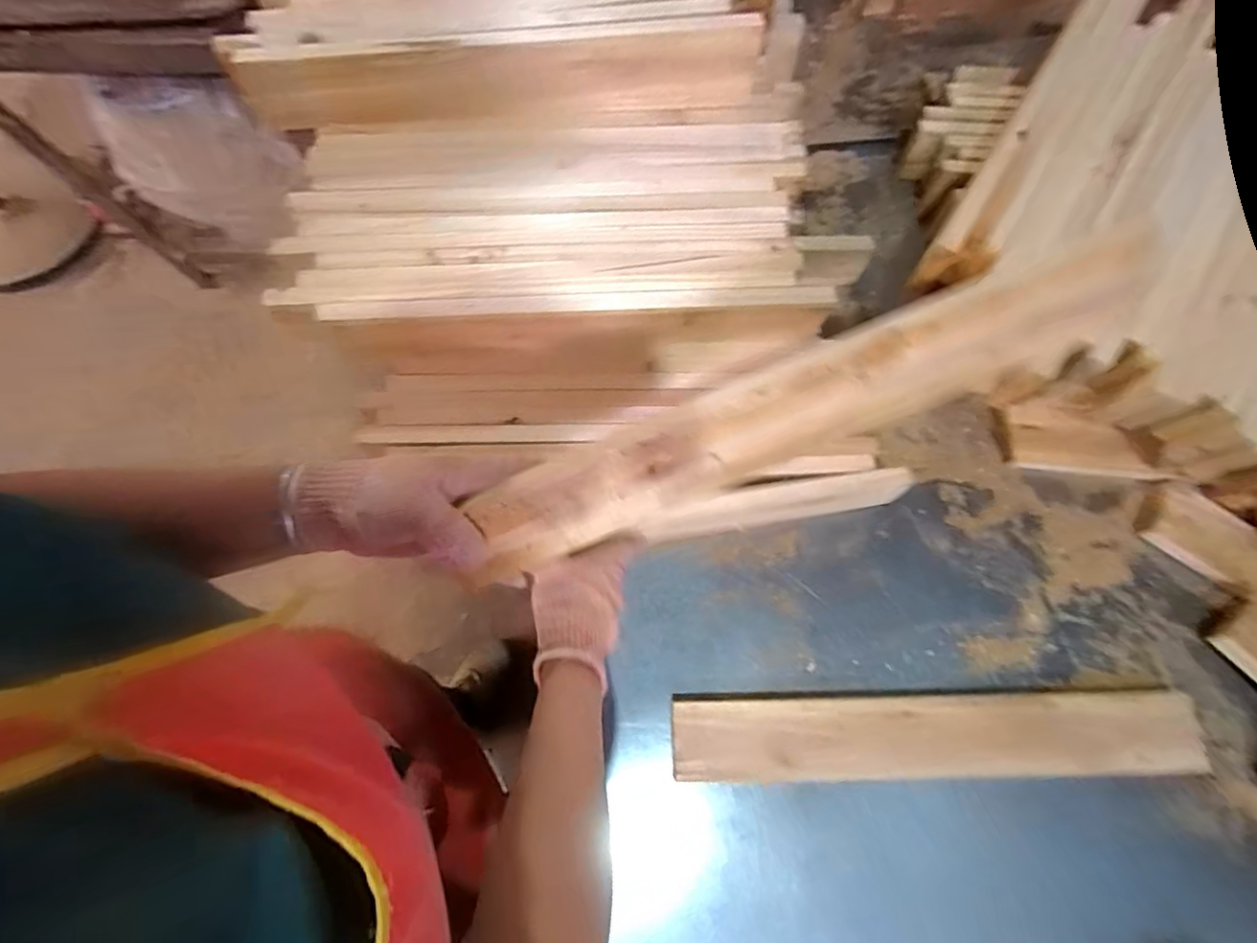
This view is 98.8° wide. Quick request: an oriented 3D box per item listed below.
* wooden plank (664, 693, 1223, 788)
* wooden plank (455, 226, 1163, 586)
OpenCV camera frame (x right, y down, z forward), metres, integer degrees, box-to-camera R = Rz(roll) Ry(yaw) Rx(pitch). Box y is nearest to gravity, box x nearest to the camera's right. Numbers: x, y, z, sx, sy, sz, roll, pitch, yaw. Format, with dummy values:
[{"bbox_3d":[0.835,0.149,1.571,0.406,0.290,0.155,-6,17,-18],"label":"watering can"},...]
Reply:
[{"bbox_3d":[0.293,0.254,0.514,0.495,0.021,0.073,-1,72,-1],"label":"wooden plank"},{"bbox_3d":[0.118,-0.042,0.363,0.472,0.073,0.015,-23,34,3],"label":"wooden plank"}]

